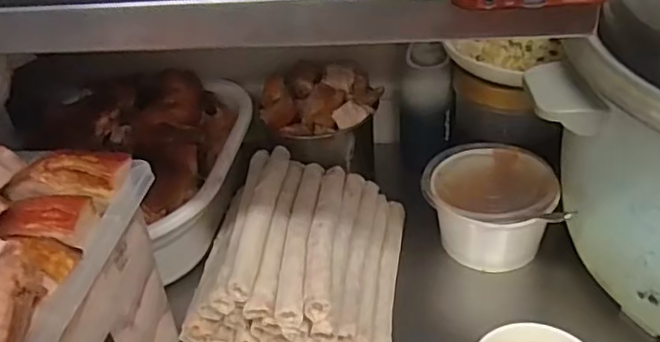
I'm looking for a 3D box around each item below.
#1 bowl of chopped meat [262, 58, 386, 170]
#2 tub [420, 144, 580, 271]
[{"bbox_3d":[-0.022,-0.074,0.789,0.140,0.084,0.131,-5,35,3],"label":"bowl of chopped meat"},{"bbox_3d":[0.181,0.042,0.718,0.137,0.097,0.124,0,36,10],"label":"tub"}]

